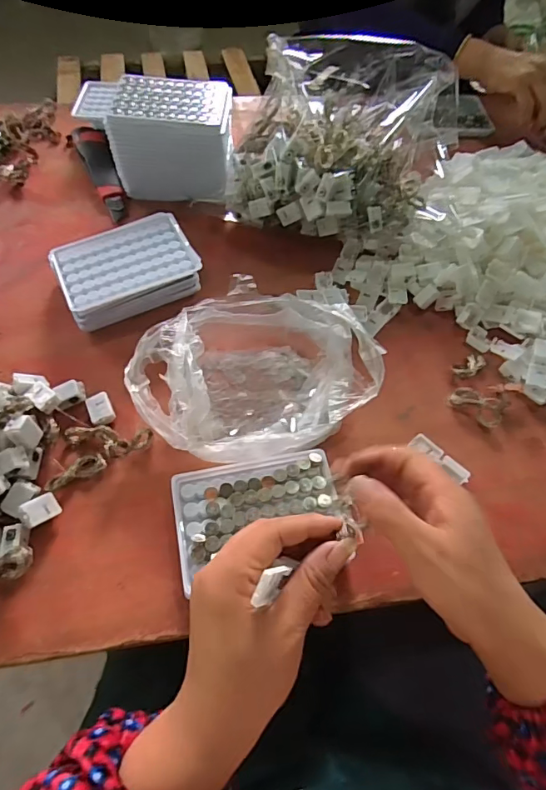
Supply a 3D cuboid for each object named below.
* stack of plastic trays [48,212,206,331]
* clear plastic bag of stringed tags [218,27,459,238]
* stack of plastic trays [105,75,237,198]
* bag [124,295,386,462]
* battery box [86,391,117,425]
[{"bbox_3d":[-0.150,-0.126,0.494,0.133,0.046,0.097,-25,63,-17],"label":"stack of plastic trays"},{"bbox_3d":[0.077,-0.276,0.529,0.229,0.157,0.173,17,59,8],"label":"clear plastic bag of stringed tags"},{"bbox_3d":[-0.113,-0.297,0.568,0.134,0.098,0.096,5,58,0],"label":"stack of plastic trays"},{"bbox_3d":[-0.017,-0.020,0.431,0.209,0.067,0.156,-20,61,-15],"label":"bag"},{"bbox_3d":[-0.155,0.012,0.428,0.021,0.008,0.029,-22,63,-16],"label":"battery box"}]

